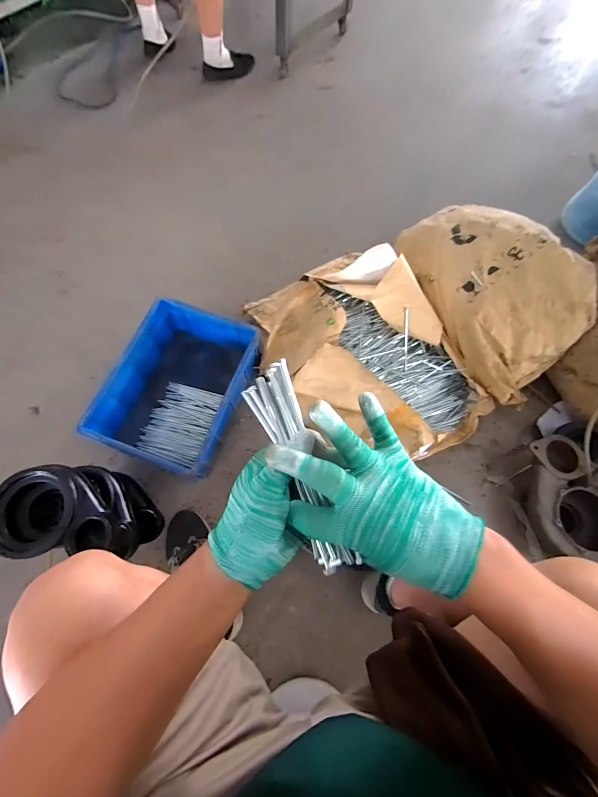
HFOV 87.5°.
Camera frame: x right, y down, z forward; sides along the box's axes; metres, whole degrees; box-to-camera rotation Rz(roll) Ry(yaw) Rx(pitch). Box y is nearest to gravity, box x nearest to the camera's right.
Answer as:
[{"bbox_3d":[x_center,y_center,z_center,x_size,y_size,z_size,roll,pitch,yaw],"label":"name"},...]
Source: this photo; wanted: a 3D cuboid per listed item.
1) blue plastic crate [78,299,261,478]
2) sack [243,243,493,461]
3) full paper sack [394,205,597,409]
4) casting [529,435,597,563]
[{"bbox_3d":[-0.303,-0.035,0.827,0.297,0.135,0.394,19,70,4],"label":"blue plastic crate"},{"bbox_3d":[0.170,-0.126,0.852,0.447,0.198,0.649,-34,75,-14],"label":"sack"},{"bbox_3d":[0.512,-0.317,0.858,0.271,0.210,0.611,-24,73,-11],"label":"full paper sack"},{"bbox_3d":[0.657,0.246,0.779,0.178,0.104,0.280,10,70,1],"label":"casting"}]

